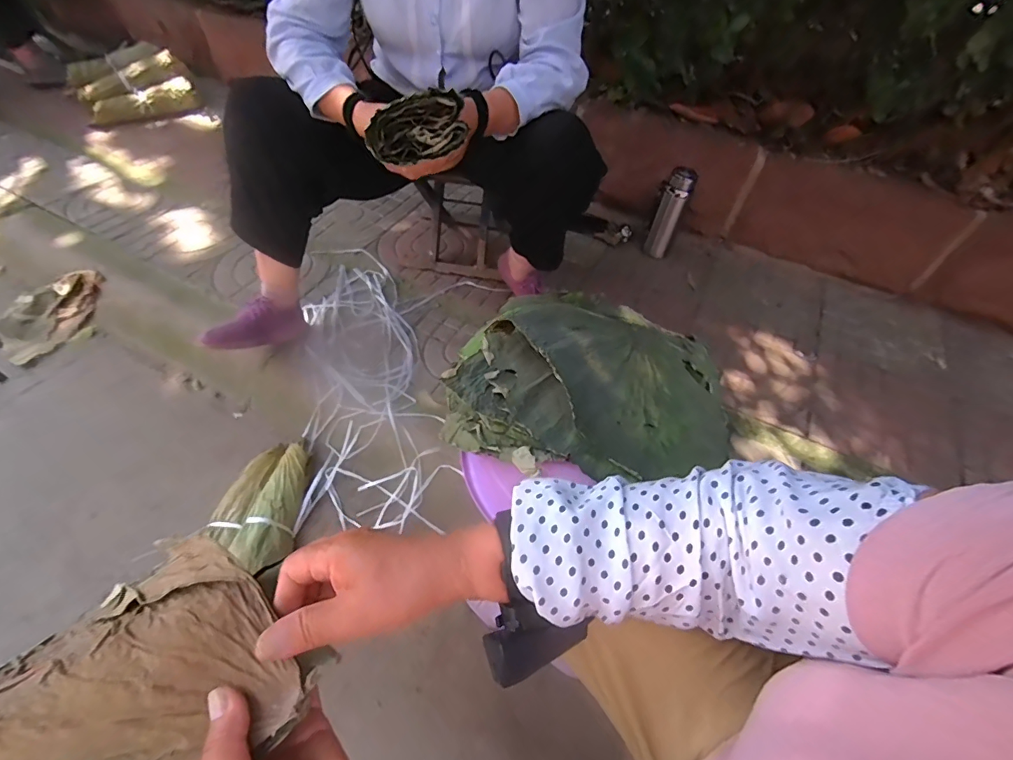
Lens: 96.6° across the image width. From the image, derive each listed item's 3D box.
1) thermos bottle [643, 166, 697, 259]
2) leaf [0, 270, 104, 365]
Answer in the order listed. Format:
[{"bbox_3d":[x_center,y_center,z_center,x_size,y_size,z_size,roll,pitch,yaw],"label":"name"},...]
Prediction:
[{"bbox_3d":[0.445,-0.457,1.238,0.074,0.238,0.064,27,56,16],"label":"thermos bottle"},{"bbox_3d":[-1.144,-0.181,1.127,0.216,0.060,0.270,40,68,14],"label":"leaf"}]

